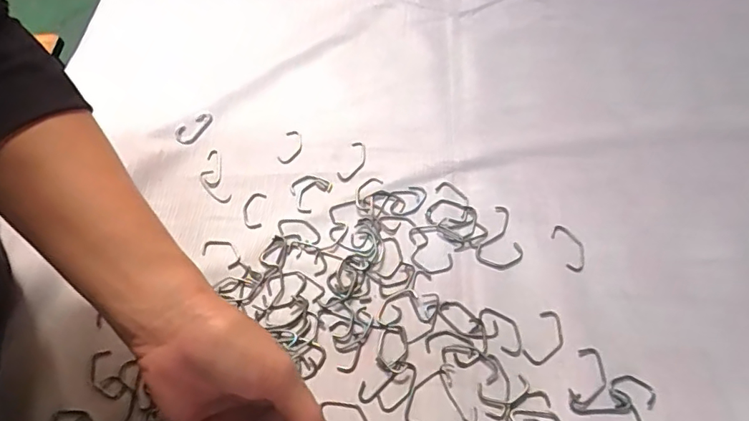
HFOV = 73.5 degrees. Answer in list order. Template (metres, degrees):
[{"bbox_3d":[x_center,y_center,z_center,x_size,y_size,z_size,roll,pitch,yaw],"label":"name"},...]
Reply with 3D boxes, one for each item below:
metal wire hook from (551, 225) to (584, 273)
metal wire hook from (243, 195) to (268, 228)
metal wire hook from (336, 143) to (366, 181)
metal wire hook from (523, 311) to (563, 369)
[{"bbox_3d":[0.149,0.028,0.381,0.019,0.004,0.038,-13,60,-4],"label":"metal wire hook"},{"bbox_3d":[-0.099,0.000,0.413,0.016,0.004,0.032,1,60,4],"label":"metal wire hook"},{"bbox_3d":[-0.018,-0.041,0.432,0.018,0.004,0.042,17,63,13],"label":"metal wire hook"},{"bbox_3d":[0.119,0.089,0.348,0.021,0.004,0.040,27,65,18],"label":"metal wire hook"}]

